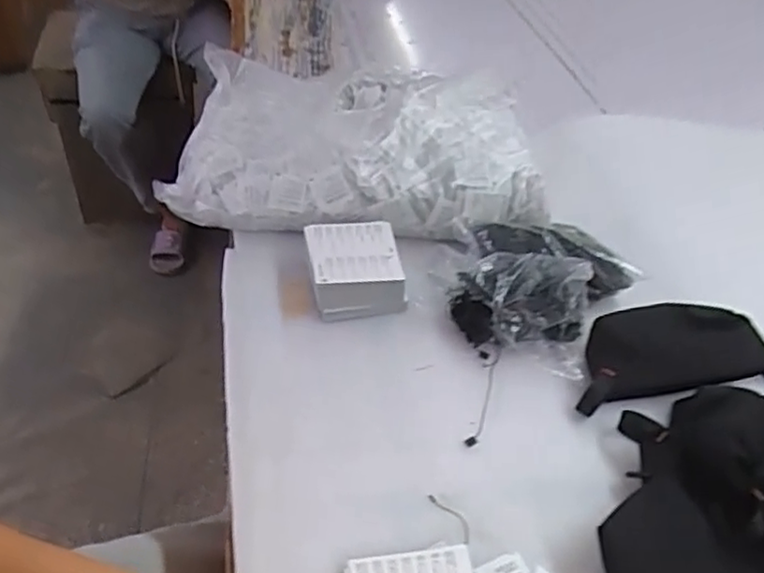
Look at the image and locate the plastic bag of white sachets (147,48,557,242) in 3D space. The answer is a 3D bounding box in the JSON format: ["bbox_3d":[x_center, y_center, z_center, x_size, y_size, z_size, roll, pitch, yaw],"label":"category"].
[{"bbox_3d":[-0.030,-0.173,0.853,0.442,0.115,0.309,7,42,2],"label":"plastic bag of white sachets"}]

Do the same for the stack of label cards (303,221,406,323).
[{"bbox_3d":[-0.030,-0.019,0.710,0.095,0.051,0.106,-5,43,-11],"label":"stack of label cards"}]

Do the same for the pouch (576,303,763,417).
[{"bbox_3d":[0.279,0.063,0.661,0.221,0.037,0.097,-11,44,-17],"label":"pouch"}]

